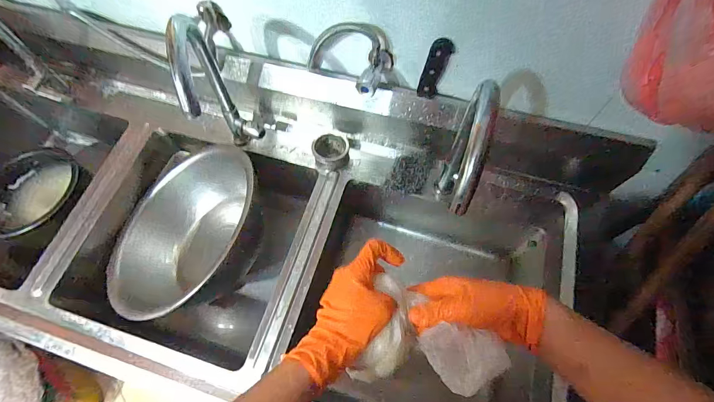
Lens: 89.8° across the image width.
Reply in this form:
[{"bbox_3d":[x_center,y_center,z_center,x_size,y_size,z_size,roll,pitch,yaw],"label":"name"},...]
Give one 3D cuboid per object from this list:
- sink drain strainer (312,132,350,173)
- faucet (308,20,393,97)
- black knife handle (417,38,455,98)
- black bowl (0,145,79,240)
[{"bbox_3d":[-0.052,-0.099,0.737,0.075,0.042,0.072,-8,65,-2],"label":"sink drain strainer"},{"bbox_3d":[-0.024,-0.247,0.610,0.156,0.122,0.090,26,68,14],"label":"faucet"},{"bbox_3d":[0.131,-0.222,0.605,0.032,0.103,0.021,33,47,16],"label":"black knife handle"},{"bbox_3d":[-0.743,-0.018,0.843,0.192,0.090,0.211,-1,65,2],"label":"black bowl"}]

